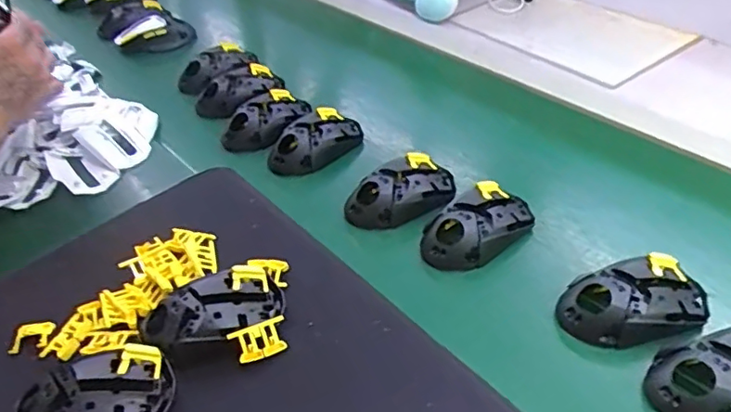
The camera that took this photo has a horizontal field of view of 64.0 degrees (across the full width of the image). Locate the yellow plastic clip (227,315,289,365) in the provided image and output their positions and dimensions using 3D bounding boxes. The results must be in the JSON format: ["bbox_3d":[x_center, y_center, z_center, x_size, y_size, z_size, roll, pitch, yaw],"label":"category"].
[{"bbox_3d":[-0.081,0.105,0.454,0.042,0.007,0.027,-19,81,-21],"label":"yellow plastic clip"}]

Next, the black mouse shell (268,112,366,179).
[{"bbox_3d":[-0.055,-0.072,0.663,0.114,0.039,0.069,-35,50,-30],"label":"black mouse shell"}]

